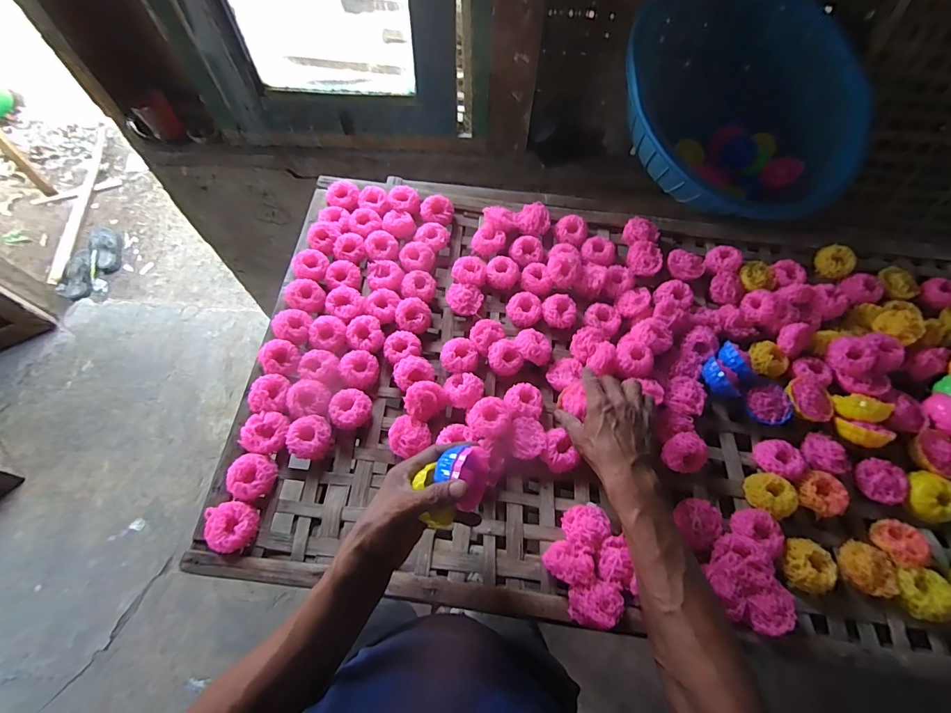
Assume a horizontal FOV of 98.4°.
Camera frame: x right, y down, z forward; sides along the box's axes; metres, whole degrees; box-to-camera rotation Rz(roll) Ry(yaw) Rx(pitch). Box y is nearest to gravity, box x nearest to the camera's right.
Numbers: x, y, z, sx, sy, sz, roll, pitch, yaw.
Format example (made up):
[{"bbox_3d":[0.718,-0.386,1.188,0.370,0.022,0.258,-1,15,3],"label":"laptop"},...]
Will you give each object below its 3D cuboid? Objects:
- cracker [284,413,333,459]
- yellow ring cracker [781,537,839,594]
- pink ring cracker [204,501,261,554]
[{"bbox_3d":[-0.211,0.103,0.524,0.049,0.031,0.053,0,64,-1],"label":"cracker"},{"bbox_3d":[0.367,0.232,0.455,0.045,0.029,0.054,28,67,12],"label":"yellow ring cracker"},{"bbox_3d":[-0.278,0.194,0.468,0.049,0.023,0.052,0,64,-1],"label":"pink ring cracker"}]

